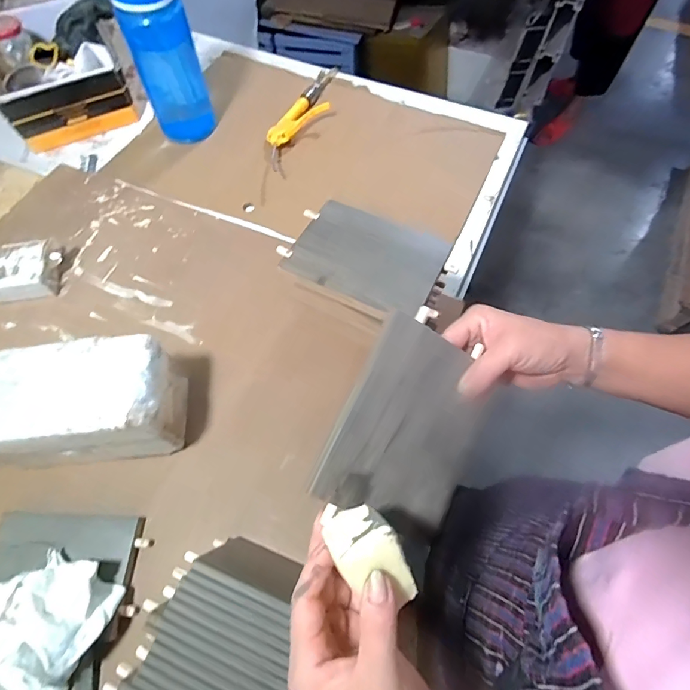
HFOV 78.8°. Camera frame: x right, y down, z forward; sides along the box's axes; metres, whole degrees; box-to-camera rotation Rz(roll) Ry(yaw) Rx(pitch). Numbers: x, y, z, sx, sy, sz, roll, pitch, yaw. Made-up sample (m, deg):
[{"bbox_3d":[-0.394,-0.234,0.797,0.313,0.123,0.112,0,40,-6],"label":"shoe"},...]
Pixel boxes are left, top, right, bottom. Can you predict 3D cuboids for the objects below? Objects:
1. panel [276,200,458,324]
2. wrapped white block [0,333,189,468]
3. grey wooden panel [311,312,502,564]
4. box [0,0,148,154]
[{"bbox_3d":[0.024,-0.100,0.459,0.170,0.015,0.116,22,66,10],"label":"panel"},{"bbox_3d":[-0.296,0.069,0.474,0.209,0.122,0.108,-8,65,-4],"label":"wrapped white block"},{"bbox_3d":[0.052,0.068,0.329,0.116,0.006,0.154,31,77,-17],"label":"grey wooden panel"},{"bbox_3d":[-0.556,-0.543,0.811,0.241,0.098,0.326,-28,67,-13],"label":"box"}]

